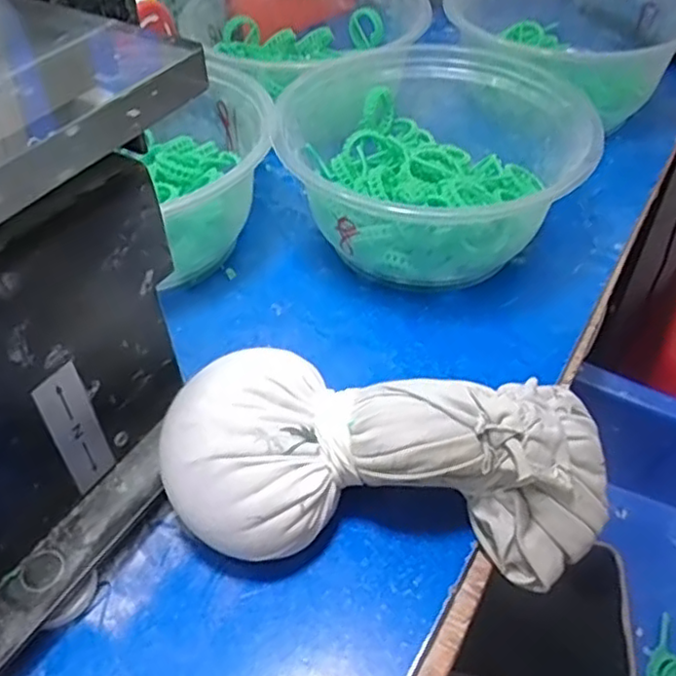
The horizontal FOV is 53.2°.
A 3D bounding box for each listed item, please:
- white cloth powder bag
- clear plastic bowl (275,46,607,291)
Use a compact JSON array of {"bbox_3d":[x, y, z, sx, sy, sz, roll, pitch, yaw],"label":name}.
[{"bbox_3d":[0.016,0.037,0.215,0.136,0.046,0.059,0,46,1],"label":"white cloth powder bag"},{"bbox_3d":[0.045,-0.077,0.309,0.125,0.063,0.123,-1,46,1],"label":"clear plastic bowl"}]

